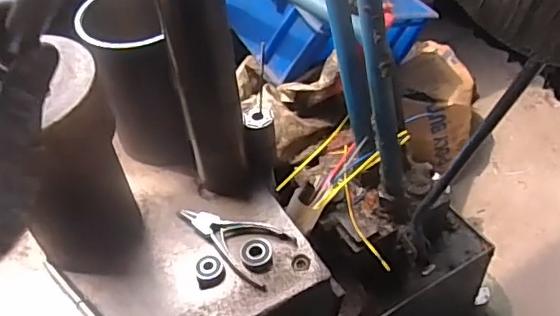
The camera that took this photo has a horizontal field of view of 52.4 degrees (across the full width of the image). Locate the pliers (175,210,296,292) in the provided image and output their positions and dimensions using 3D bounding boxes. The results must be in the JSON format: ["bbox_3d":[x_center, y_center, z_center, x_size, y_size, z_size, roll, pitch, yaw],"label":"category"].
[{"bbox_3d":[-0.057,0.087,0.630,0.132,0.016,0.073,21,52,23],"label":"pliers"}]

